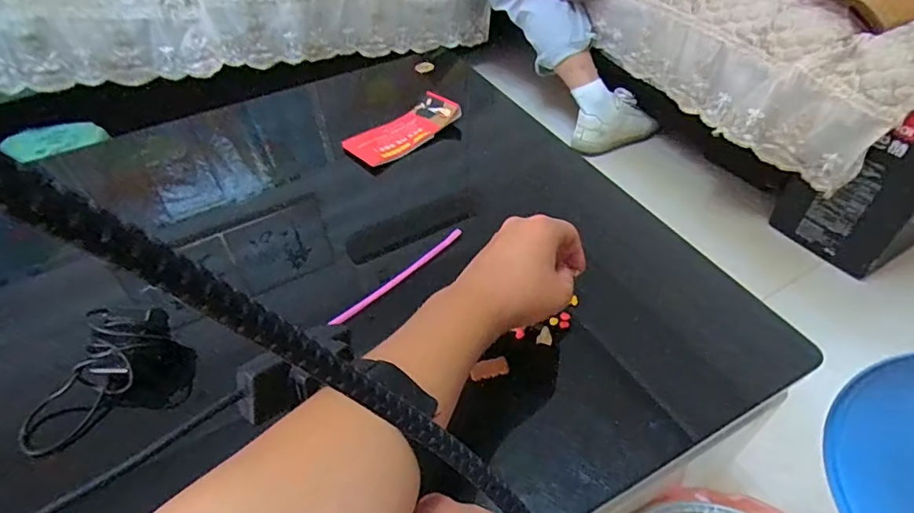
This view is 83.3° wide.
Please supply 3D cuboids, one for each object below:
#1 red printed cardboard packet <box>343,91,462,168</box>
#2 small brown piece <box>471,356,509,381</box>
[{"bbox_3d":[-0.072,-0.166,0.677,0.152,0.027,0.067,-36,53,-27],"label":"red printed cardboard packet"},{"bbox_3d":[0.027,0.093,0.423,0.029,0.008,0.014,-10,46,-4],"label":"small brown piece"}]

